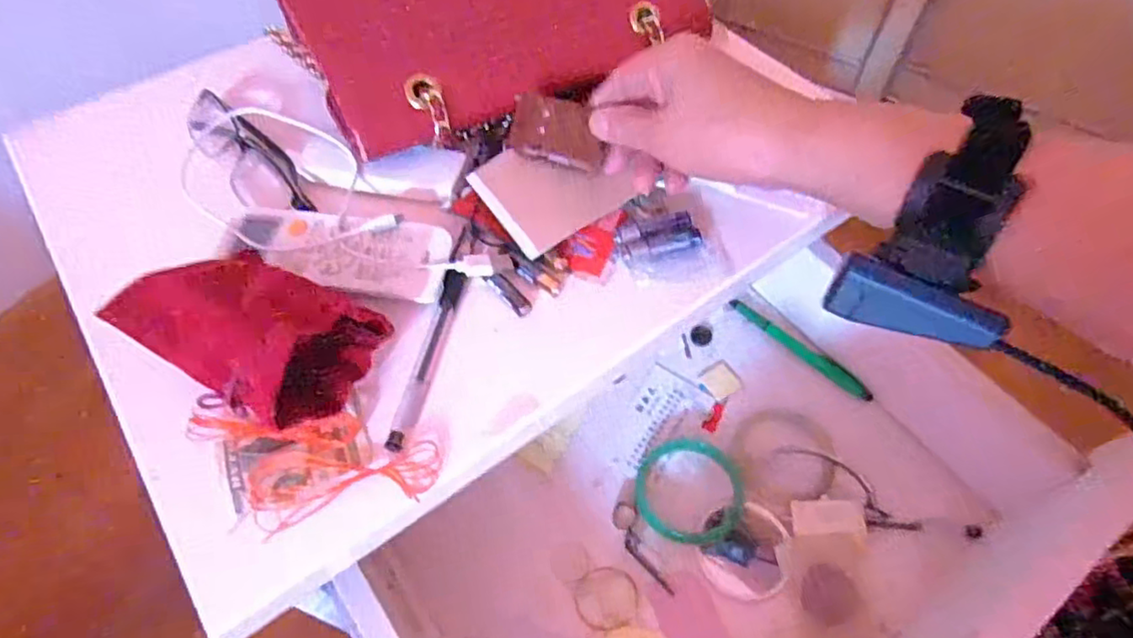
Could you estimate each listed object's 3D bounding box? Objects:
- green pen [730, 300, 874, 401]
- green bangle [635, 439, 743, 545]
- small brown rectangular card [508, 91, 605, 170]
[{"bbox_3d":[0.189,0.023,0.521,0.128,0.011,0.014,38,65,22],"label":"green pen"},{"bbox_3d":[0.087,0.121,0.459,0.074,0.005,0.075,0,57,0],"label":"green bangle"},{"bbox_3d":[-0.005,-0.108,0.372,0.054,0.004,0.036,13,92,3],"label":"small brown rectangular card"}]

